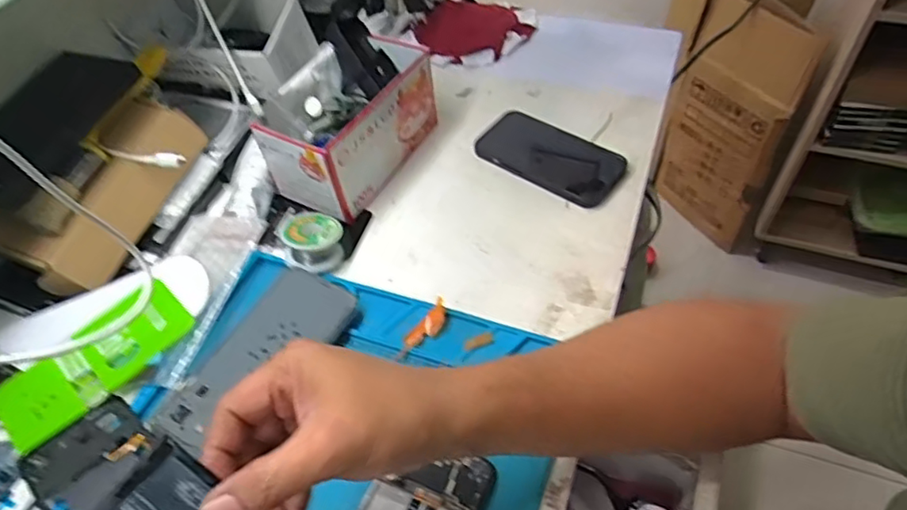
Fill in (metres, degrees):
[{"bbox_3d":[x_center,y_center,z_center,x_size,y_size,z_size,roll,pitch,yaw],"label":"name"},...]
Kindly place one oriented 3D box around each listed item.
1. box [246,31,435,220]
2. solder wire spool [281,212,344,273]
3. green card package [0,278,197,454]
[{"bbox_3d":[-0.102,-0.137,0.621,0.099,0.090,0.181,22,56,21],"label":"box"},{"bbox_3d":[-0.130,-0.012,0.559,0.052,0.033,0.052,4,37,-3],"label":"solder wire spool"},{"bbox_3d":[-0.297,0.083,0.494,0.154,0.010,0.074,-38,58,-23],"label":"green card package"}]

